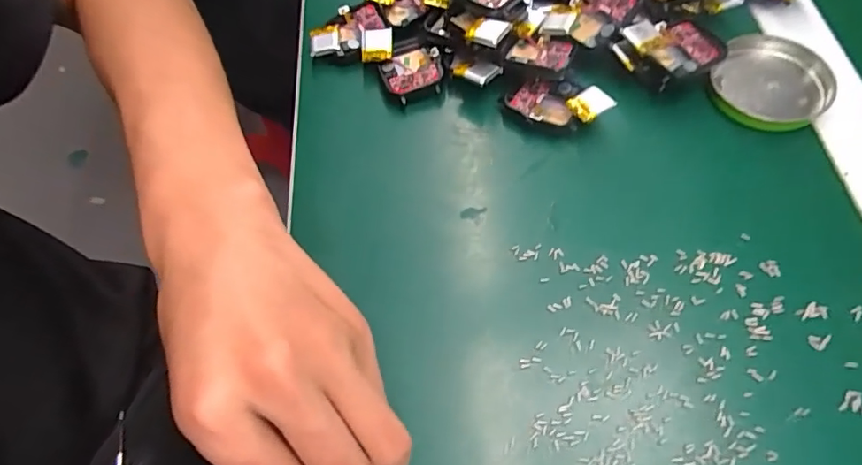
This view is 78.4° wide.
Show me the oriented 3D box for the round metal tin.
[{"bbox_3d":[0.199,-0.088,0.307,0.061,0.016,0.068,19,64,14],"label":"round metal tin"}]

